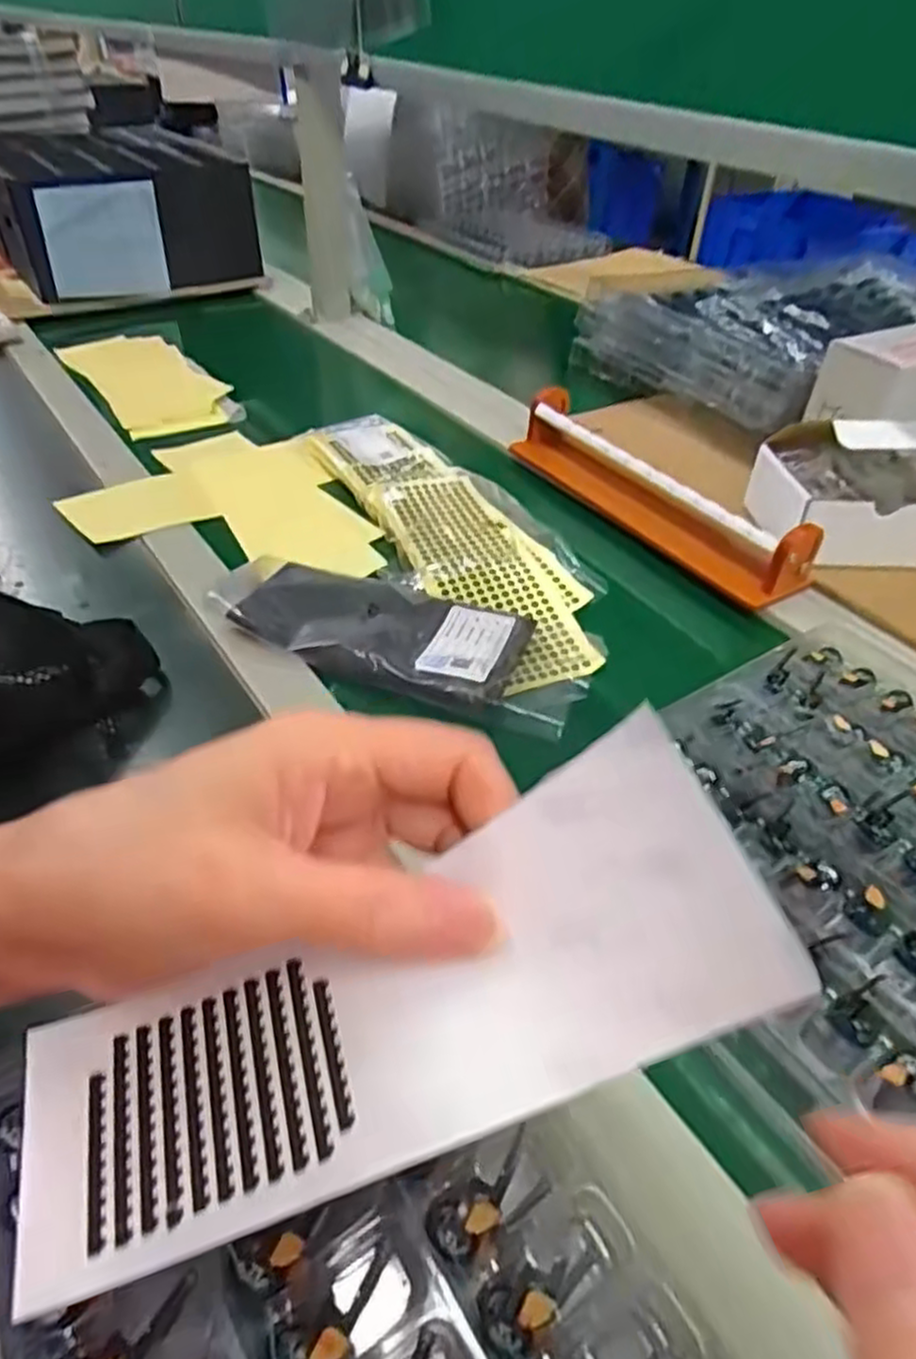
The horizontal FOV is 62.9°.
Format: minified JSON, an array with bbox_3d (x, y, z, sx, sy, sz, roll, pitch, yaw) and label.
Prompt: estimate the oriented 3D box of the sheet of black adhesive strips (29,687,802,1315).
[{"bbox_3d":[-0.022,0.077,0.171,0.182,0.035,0.057,-28,43,10],"label":"sheet of black adhesive strips"}]

